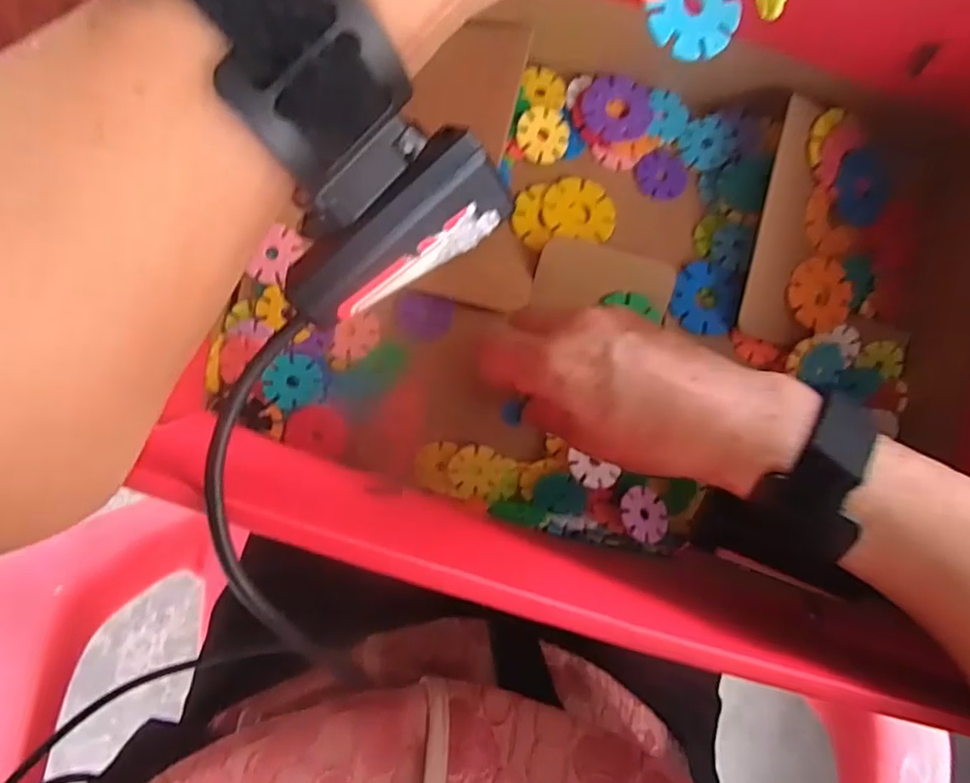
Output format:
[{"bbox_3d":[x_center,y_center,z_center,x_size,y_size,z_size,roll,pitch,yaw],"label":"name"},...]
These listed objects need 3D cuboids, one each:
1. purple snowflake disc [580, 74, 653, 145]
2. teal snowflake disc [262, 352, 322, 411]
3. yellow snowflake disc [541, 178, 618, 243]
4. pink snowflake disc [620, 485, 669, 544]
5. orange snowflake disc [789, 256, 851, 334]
[{"bbox_3d":[0.080,-0.170,0.371,0.042,0.004,0.041,0,81,-3],"label":"purple snowflake disc"},{"bbox_3d":[-0.103,-0.005,0.331,0.029,0.004,0.030,-4,112,-20],"label":"teal snowflake disc"},{"bbox_3d":[0.055,-0.106,0.361,0.043,0.007,0.040,1,85,-8],"label":"yellow snowflake disc"},{"bbox_3d":[0.091,0.070,0.351,0.029,0.004,0.031,7,66,-17],"label":"pink snowflake disc"},{"bbox_3d":[0.196,-0.058,0.363,0.040,0.008,0.042,0,88,-13],"label":"orange snowflake disc"}]

